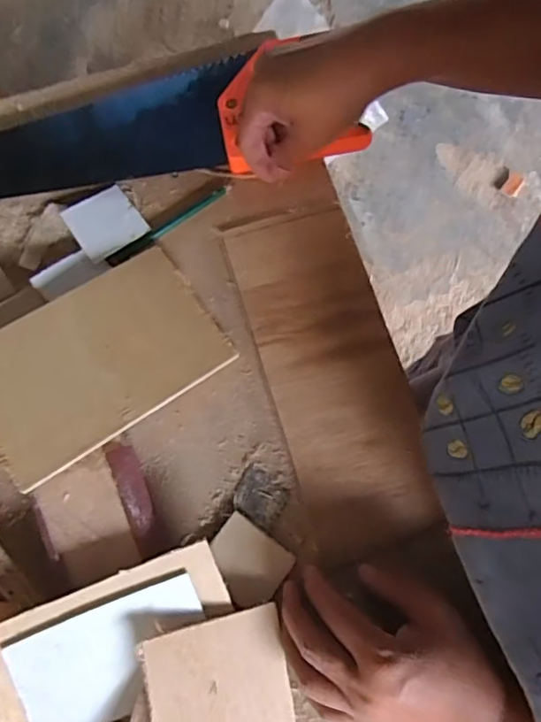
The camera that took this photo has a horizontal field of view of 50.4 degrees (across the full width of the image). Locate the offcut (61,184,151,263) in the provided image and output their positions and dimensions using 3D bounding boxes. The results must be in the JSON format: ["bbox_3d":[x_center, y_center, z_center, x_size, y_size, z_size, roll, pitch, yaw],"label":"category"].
[{"bbox_3d":[-0.139,-0.118,0.485,0.055,0.008,0.058,-36,76,-6],"label":"offcut"}]

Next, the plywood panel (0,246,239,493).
[{"bbox_3d":[-0.131,-0.003,0.428,0.180,0.004,0.112,-33,80,-20],"label":"plywood panel"}]

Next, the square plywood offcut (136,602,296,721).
[{"bbox_3d":[-0.033,0.209,0.373,0.090,0.005,0.075,-11,80,-13],"label":"square plywood offcut"}]

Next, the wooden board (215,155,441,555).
[{"bbox_3d":[0.043,-0.013,0.449,0.102,0.009,0.300,-14,75,-5],"label":"wooden board"}]

